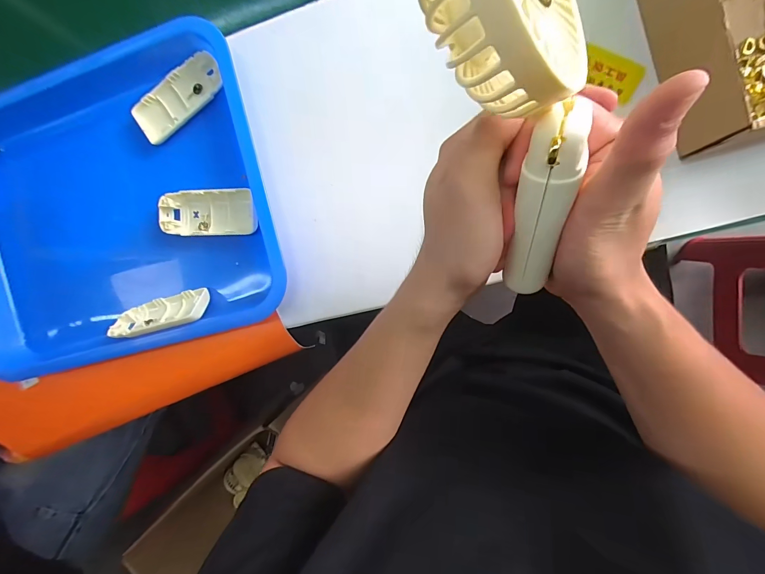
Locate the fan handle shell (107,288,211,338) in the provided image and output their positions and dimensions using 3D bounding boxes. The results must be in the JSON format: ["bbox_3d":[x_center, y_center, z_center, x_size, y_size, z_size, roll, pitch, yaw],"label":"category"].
[{"bbox_3d":[-0.237,0.030,0.373,0.103,0.048,0.017,-12,126,8],"label":"fan handle shell"}]

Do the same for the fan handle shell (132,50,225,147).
[{"bbox_3d":[-0.213,-0.199,0.367,0.103,0.016,0.046,-39,85,8],"label":"fan handle shell"}]

